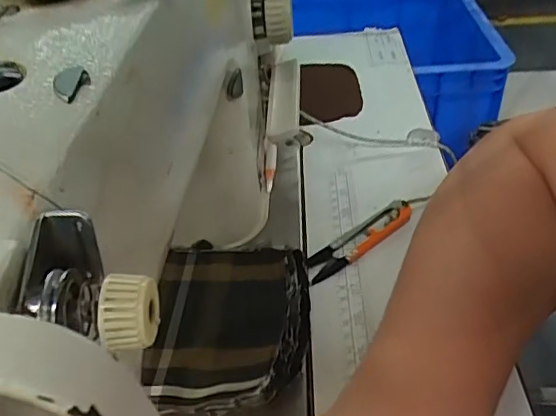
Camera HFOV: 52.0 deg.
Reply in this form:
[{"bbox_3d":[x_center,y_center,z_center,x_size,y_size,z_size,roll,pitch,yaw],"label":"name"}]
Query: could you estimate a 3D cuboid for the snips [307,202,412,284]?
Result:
[{"bbox_3d":[0.059,0.021,0.414,0.097,0.015,0.023,-28,45,-25],"label":"snips"}]

